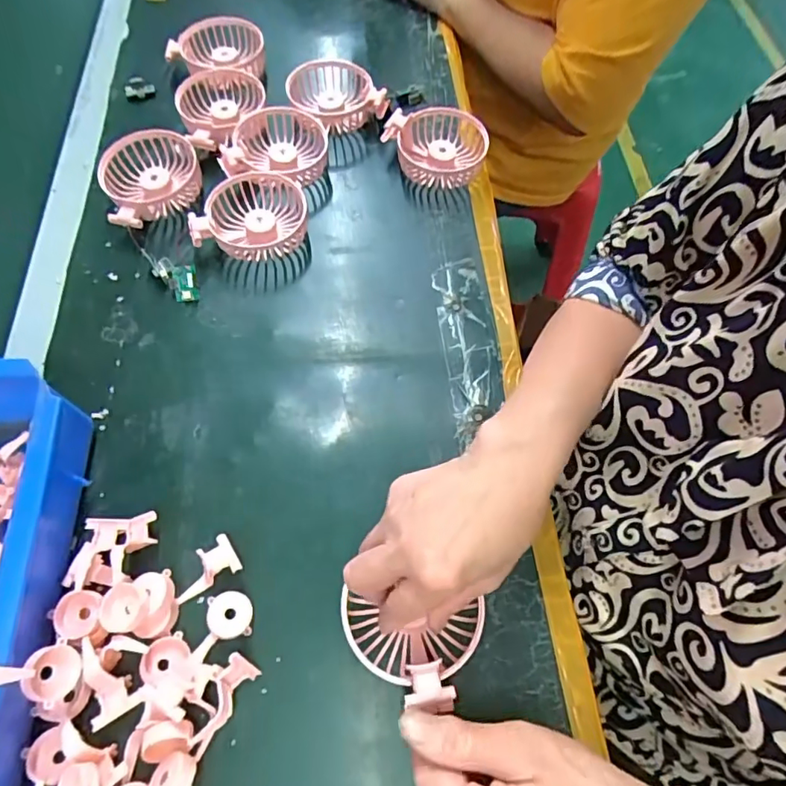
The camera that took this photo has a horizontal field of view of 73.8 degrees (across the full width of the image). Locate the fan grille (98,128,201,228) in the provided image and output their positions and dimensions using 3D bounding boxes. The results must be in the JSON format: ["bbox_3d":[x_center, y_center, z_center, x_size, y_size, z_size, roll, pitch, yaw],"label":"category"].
[{"bbox_3d":[-0.228,-0.204,0.494,0.089,0.036,0.096,1,64,-2],"label":"fan grille"}]

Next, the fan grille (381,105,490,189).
[{"bbox_3d":[0.048,-0.247,0.531,0.088,0.043,0.089,1,64,-2],"label":"fan grille"}]

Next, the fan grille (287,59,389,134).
[{"bbox_3d":[-0.061,-0.315,0.555,0.090,0.038,0.090,-25,67,-12],"label":"fan grille"}]

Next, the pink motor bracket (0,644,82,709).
[{"bbox_3d":[-0.209,0.154,0.283,0.020,0.077,0.029,-22,58,34],"label":"pink motor bracket"}]

